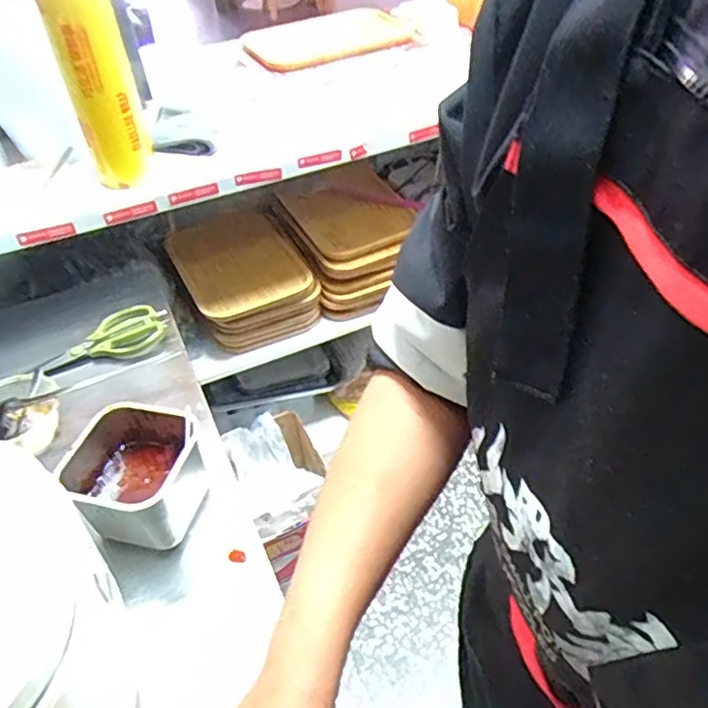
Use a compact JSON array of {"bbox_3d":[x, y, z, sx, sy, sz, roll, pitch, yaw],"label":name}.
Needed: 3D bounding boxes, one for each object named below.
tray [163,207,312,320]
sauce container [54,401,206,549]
[{"bbox_3d":[-0.261,-0.212,1.332,0.253,0.042,0.335,-23,46,-18],"label":"tray"},{"bbox_3d":[-0.220,0.125,0.631,0.124,0.090,0.130,5,44,10],"label":"sauce container"}]

